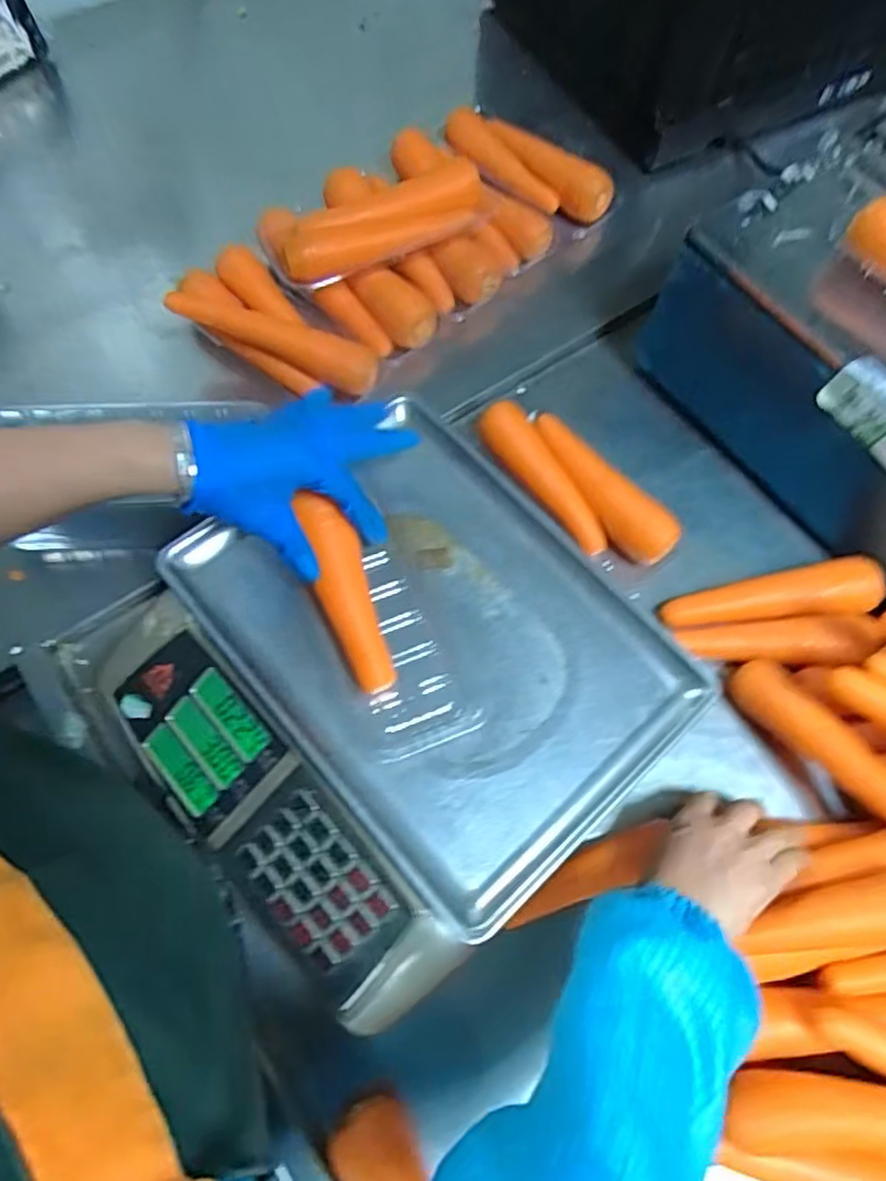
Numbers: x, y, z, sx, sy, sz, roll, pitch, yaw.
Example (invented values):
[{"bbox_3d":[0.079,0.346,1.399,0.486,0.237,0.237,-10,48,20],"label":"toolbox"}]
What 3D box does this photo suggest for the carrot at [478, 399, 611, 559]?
[{"bbox_3d":[0.093,-0.104,0.638,0.045,0.035,0.165,-37,86,-16],"label":"carrot"}]

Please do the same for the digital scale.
[{"bbox_3d":[-0.063,0.061,0.527,0.345,0.107,0.383,-40,75,-17],"label":"digital scale"}]

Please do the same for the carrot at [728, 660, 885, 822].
[{"bbox_3d":[0.301,0.124,0.534,0.031,0.035,0.186,-31,51,-14],"label":"carrot"}]

